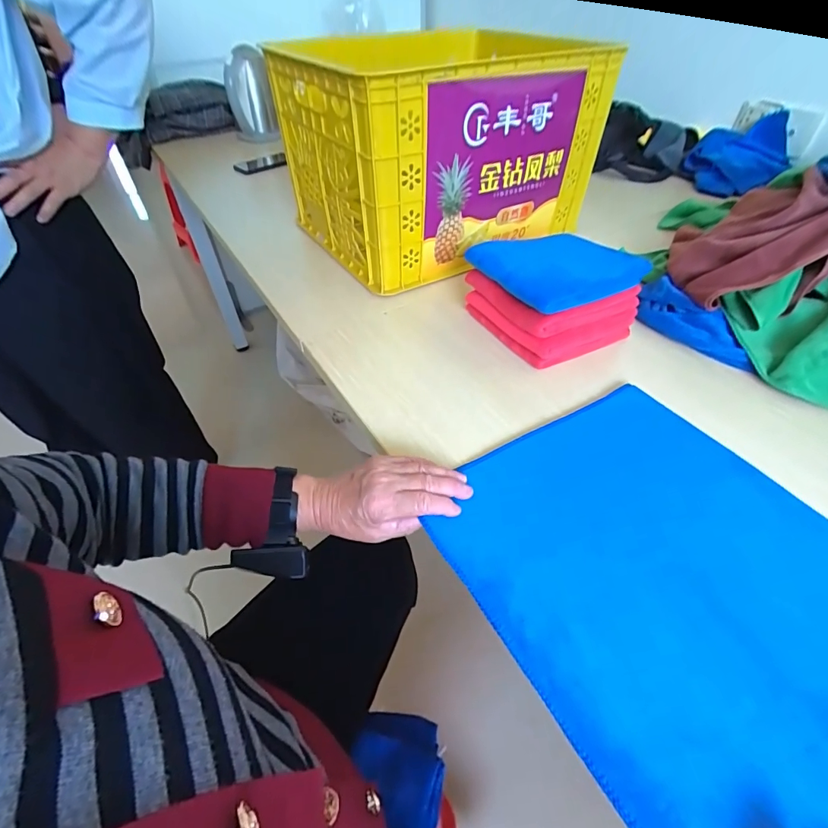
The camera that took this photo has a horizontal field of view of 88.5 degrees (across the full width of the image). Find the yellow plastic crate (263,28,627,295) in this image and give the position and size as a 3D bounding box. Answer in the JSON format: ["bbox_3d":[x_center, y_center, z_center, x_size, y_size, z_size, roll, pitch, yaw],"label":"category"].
[{"bbox_3d":[0.046,-0.478,0.772,0.483,0.278,0.375,-27,51,-23],"label":"yellow plastic crate"}]

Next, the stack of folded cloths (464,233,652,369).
[{"bbox_3d":[0.190,-0.167,0.587,0.180,0.103,0.173,-17,48,-15],"label":"stack of folded cloths"}]

